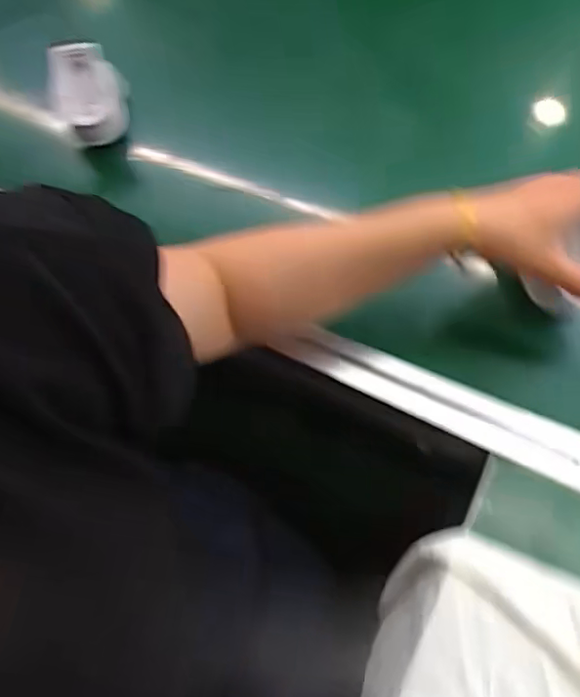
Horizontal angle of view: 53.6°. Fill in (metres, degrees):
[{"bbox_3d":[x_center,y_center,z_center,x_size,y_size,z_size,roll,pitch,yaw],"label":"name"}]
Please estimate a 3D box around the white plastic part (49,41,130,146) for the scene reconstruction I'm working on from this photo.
[{"bbox_3d":[-0.223,-0.282,0.639,0.075,0.054,0.097,-20,95,0],"label":"white plastic part"}]

